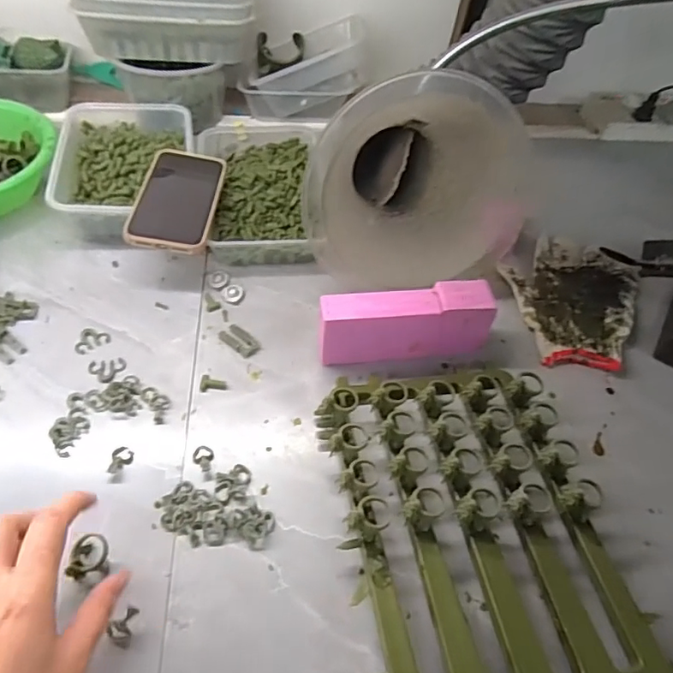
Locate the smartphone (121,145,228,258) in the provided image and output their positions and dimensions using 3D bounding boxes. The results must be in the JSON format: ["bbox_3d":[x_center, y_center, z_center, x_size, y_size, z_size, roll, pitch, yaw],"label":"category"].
[{"bbox_3d":[-0.167,-0.149,0.547,0.079,0.014,0.157,4,52,-3],"label":"smartphone"}]

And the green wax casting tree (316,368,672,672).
[{"bbox_3d":[0.114,0.151,0.377,0.211,0.069,0.328,-4,53,-9],"label":"green wax casting tree"}]

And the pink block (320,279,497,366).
[{"bbox_3d":[0.064,-0.011,0.498,0.161,0.070,0.042,-5,53,-10],"label":"pink block"}]

